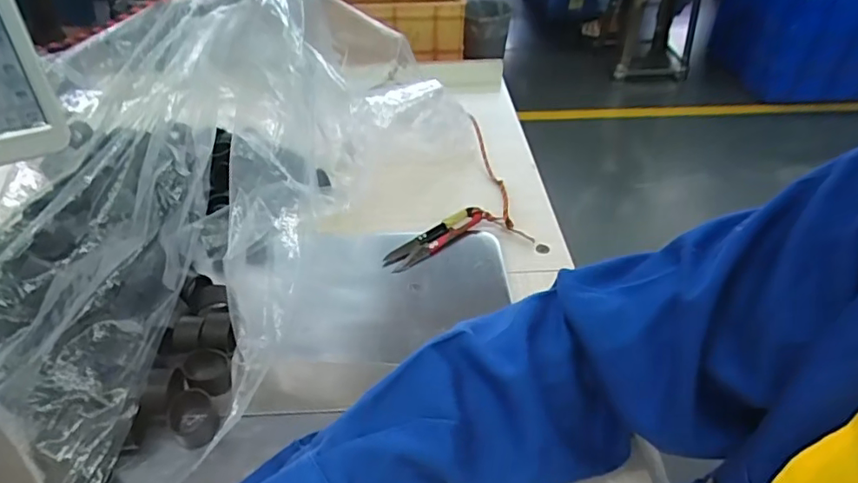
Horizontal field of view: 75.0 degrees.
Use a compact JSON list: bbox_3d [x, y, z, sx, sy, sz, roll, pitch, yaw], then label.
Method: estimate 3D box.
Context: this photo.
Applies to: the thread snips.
[{"bbox_3d":[0.006,-0.005,0.493,0.027,0.009,0.102,33,51,32],"label":"thread snips"}]

